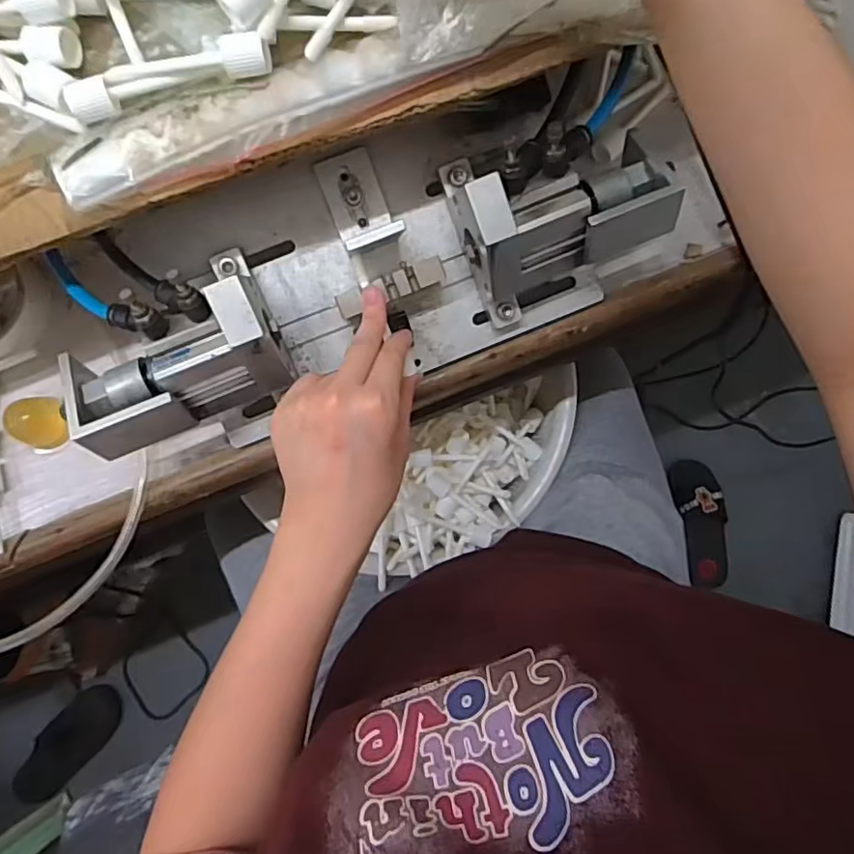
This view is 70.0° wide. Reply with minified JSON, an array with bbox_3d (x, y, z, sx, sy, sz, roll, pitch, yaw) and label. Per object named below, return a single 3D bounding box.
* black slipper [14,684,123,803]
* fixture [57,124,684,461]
[{"bbox_3d":[-0.632,0.560,1.071,0.092,0.050,0.228,40,87,2],"label":"black slipper"},{"bbox_3d":[-0.038,-0.100,0.385,0.376,0.095,0.134,-19,87,-4],"label":"fixture"}]

